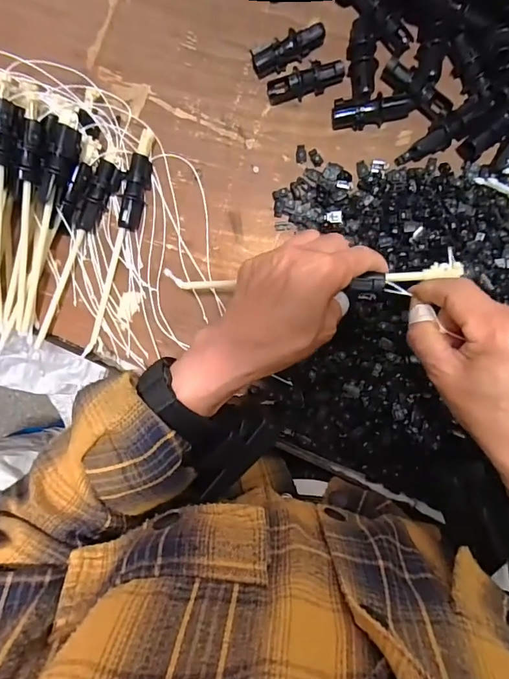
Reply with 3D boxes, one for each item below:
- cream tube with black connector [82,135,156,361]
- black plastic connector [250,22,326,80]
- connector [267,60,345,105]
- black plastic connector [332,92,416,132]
[{"bbox_3d":[-0.124,-0.087,0.410,0.017,0.018,0.208,15,92,7],"label":"cream tube with black connector"},{"bbox_3d":[0.031,-0.259,0.397,0.067,0.018,0.020,-25,87,6],"label":"black plastic connector"},{"bbox_3d":[0.045,-0.231,0.397,0.066,0.019,0.020,-13,88,7],"label":"connector"},{"bbox_3d":[0.105,-0.200,0.389,0.069,0.025,0.021,-9,89,7],"label":"black plastic connector"}]

